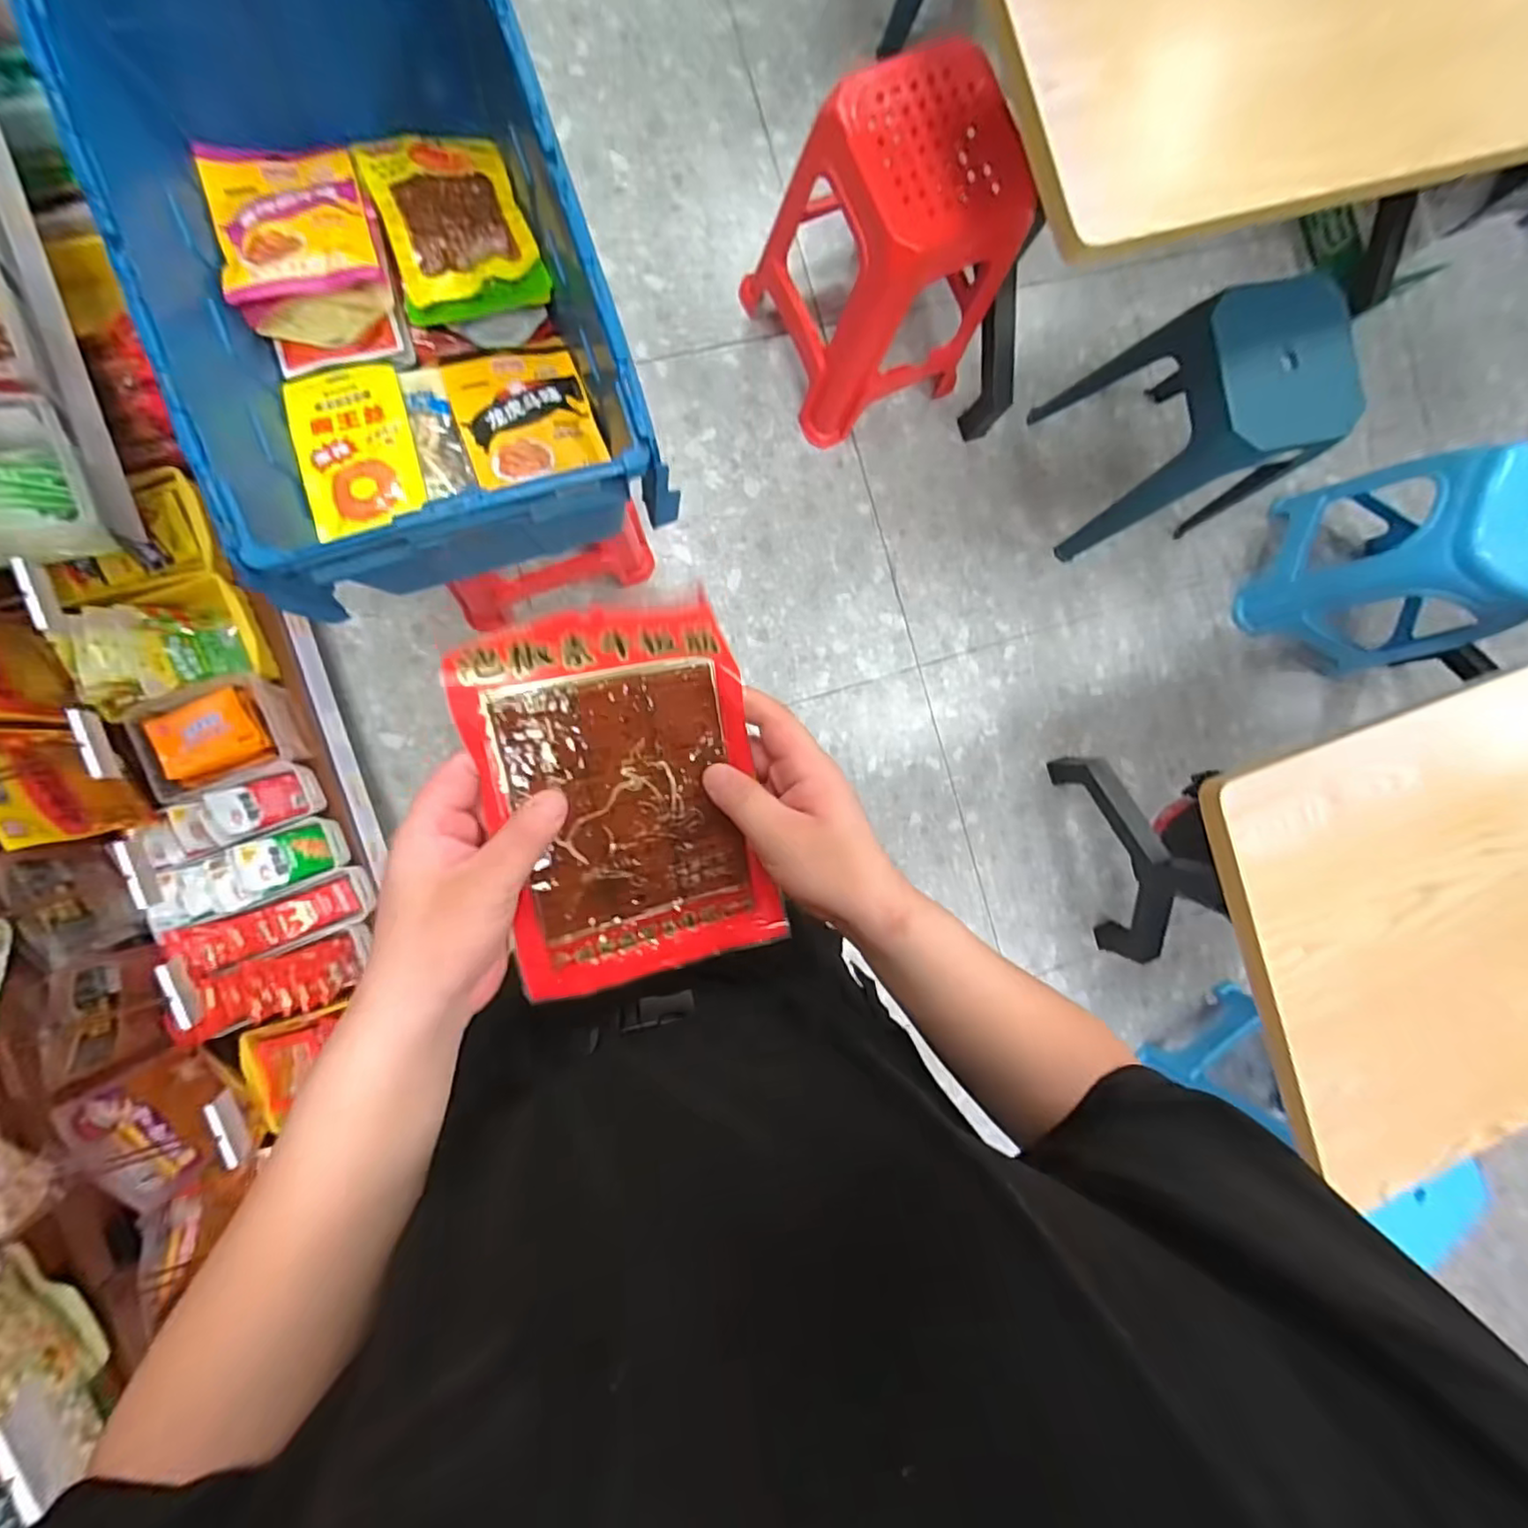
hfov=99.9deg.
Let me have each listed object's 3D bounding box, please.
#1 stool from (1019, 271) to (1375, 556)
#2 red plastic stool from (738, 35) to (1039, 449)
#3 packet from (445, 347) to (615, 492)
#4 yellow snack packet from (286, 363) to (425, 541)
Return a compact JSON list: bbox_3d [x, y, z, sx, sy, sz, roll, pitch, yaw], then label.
[{"bbox_3d":[0.873,-0.695,1.316,0.345,0.474,0.342,0,91,-10],"label":"stool"},{"bbox_3d":[0.223,-0.942,1.228,0.358,0.456,0.371,-27,96,-9],"label":"red plastic stool"},{"bbox_3d":[-0.297,-0.436,0.802,0.158,0.018,0.196,-19,73,-14],"label":"packet"},{"bbox_3d":[-0.482,-0.367,0.763,0.132,0.029,0.227,-17,76,-9],"label":"yellow snack packet"}]

